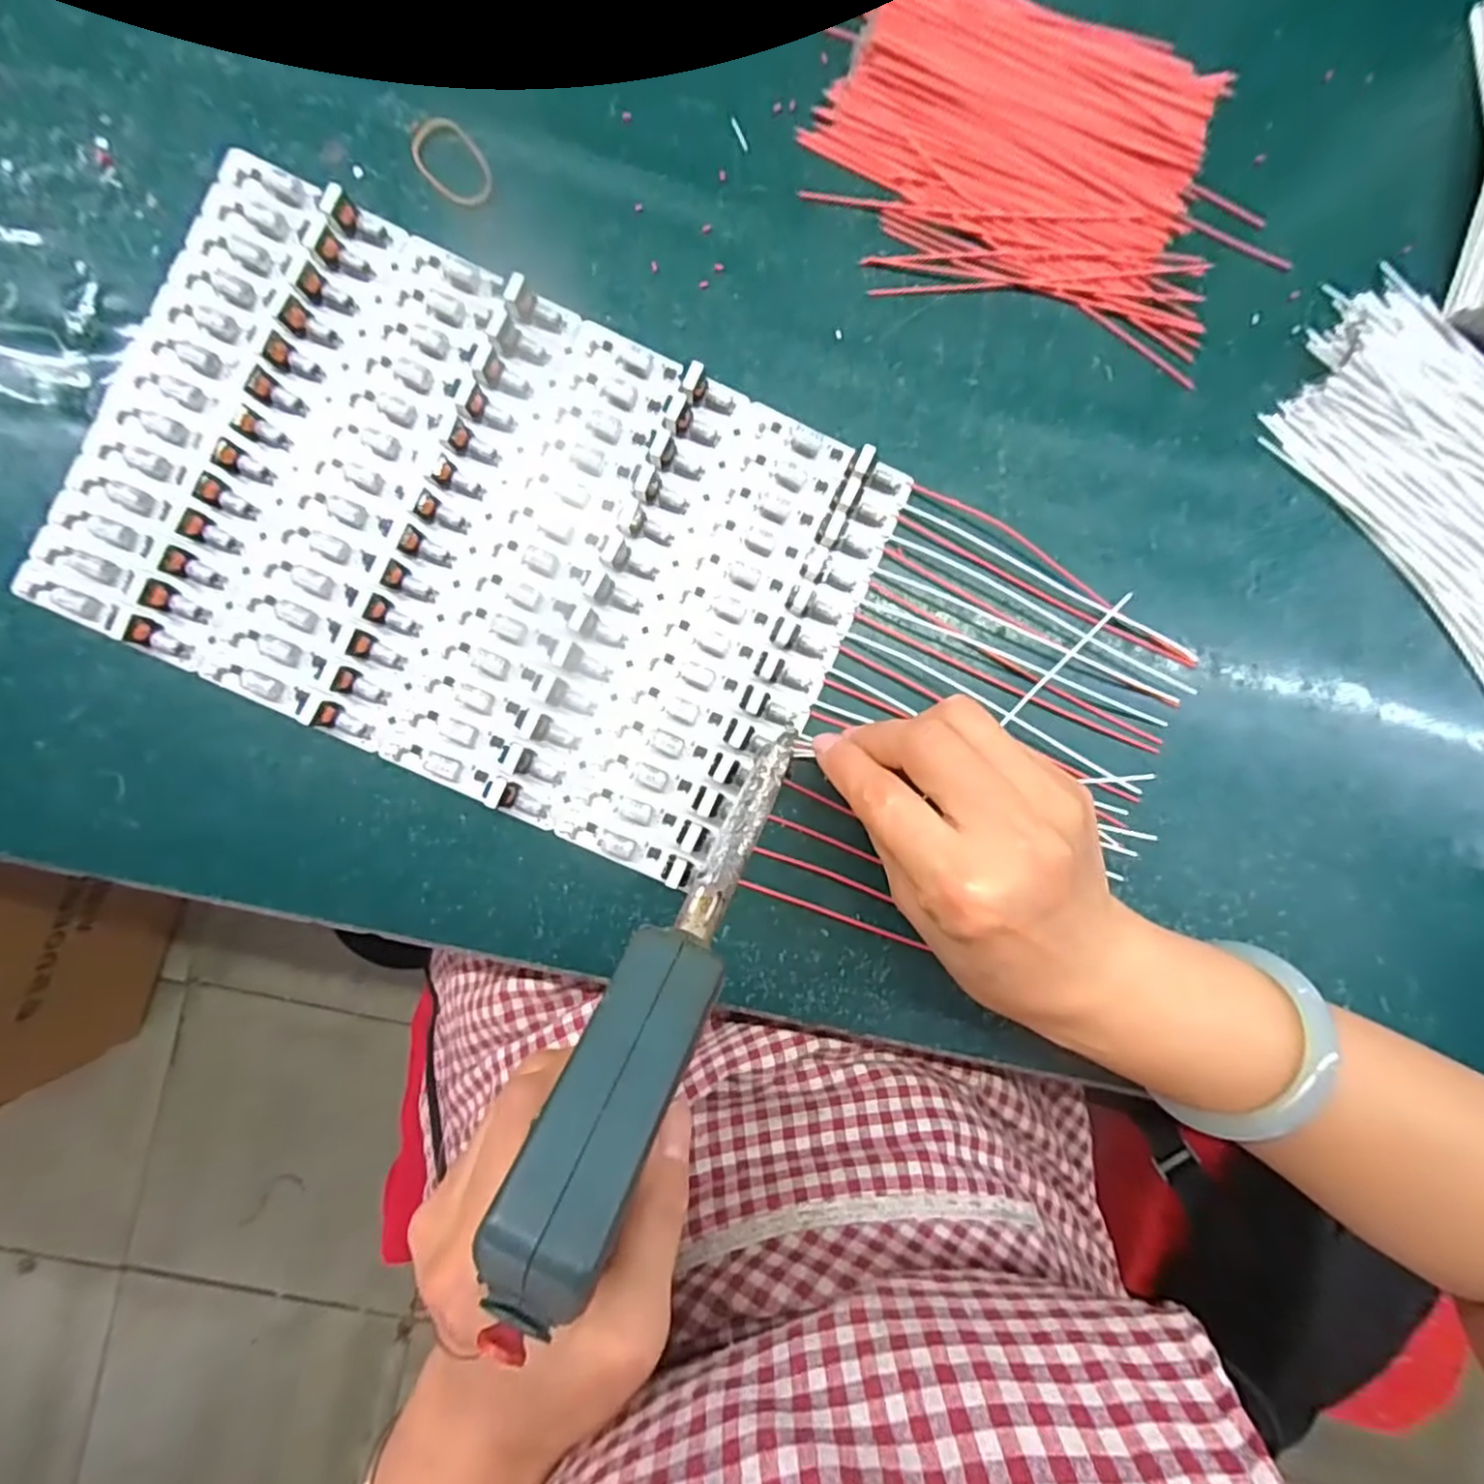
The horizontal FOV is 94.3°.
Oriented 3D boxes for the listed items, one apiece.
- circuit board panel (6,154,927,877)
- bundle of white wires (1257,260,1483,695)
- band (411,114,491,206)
[{"bbox_3d":[-0.101,-0.083,0.270,0.289,0.011,0.187,25,88,-3],"label":"circuit board panel"},{"bbox_3d":[0.303,-0.115,0.293,0.158,0.014,0.106,42,87,-3],"label":"bundle of white wires"},{"bbox_3d":[-0.115,-0.231,0.273,0.024,0.004,0.038,-40,92,-3],"label":"band"}]

